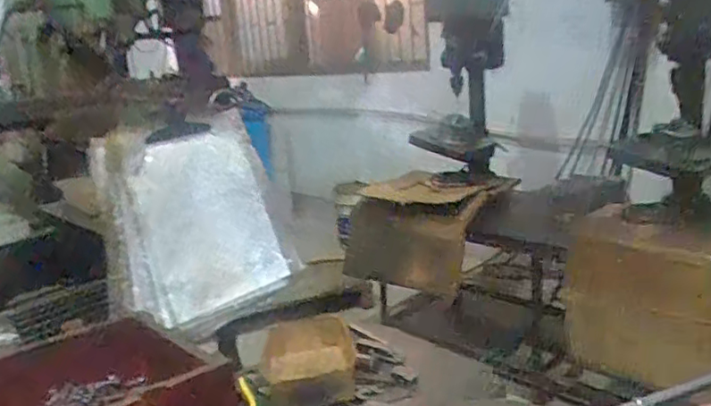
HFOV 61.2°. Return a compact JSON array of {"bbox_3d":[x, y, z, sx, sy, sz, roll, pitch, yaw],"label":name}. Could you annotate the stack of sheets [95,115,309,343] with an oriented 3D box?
[{"bbox_3d":[-0.246,0.032,0.946,0.296,0.320,0.040,-20,7,-37],"label":"stack of sheets"}]

